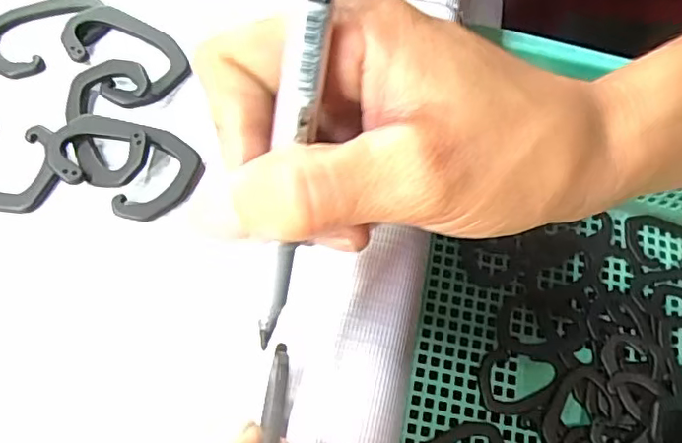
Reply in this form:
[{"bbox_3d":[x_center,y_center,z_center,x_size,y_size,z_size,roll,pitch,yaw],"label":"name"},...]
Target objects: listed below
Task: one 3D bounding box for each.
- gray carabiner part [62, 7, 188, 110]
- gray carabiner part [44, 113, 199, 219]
[{"bbox_3d":[-0.087,-0.067,0.225,0.053,0.010,0.033,34,71,15],"label":"gray carabiner part"},{"bbox_3d":[-0.078,-0.022,0.204,0.052,0.008,0.035,28,69,12],"label":"gray carabiner part"}]

